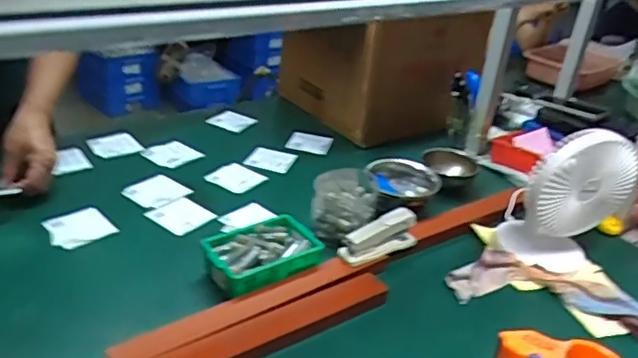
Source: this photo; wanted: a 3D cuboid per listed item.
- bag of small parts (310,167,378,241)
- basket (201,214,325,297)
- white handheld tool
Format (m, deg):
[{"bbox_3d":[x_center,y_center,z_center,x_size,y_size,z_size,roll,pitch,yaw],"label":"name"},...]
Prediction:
[{"bbox_3d":[0.037,0.049,0.917,0.099,0.088,0.105,6,27,-1],"label":"bag of small parts"},{"bbox_3d":[-0.081,0.114,0.806,0.149,0.058,0.101,-13,33,-33],"label":"basket"},{"bbox_3d":[0.090,0.082,0.833,0.123,0.060,0.025,-12,34,-31],"label":"white handheld tool"}]

